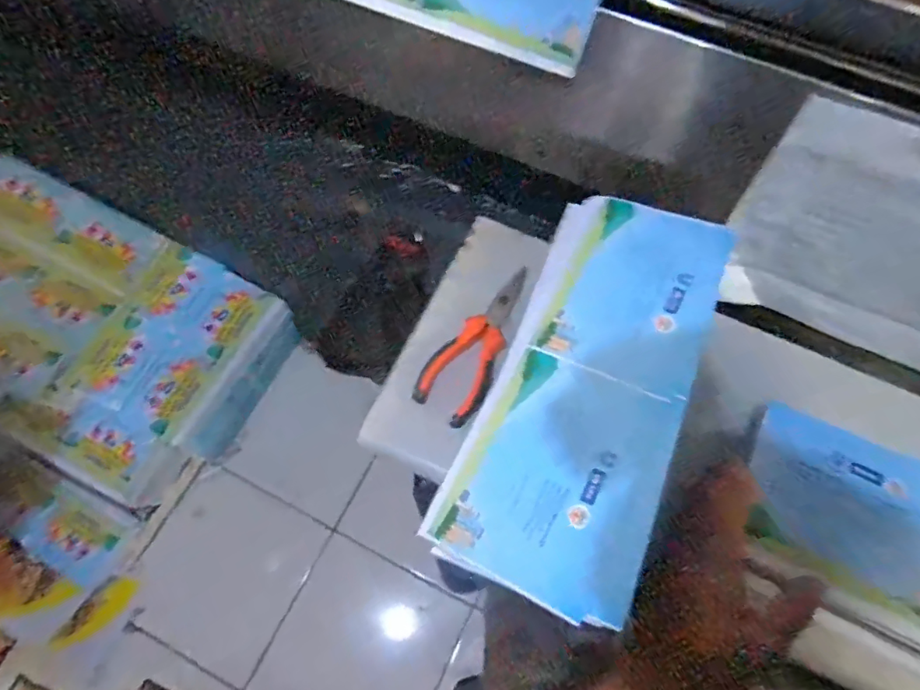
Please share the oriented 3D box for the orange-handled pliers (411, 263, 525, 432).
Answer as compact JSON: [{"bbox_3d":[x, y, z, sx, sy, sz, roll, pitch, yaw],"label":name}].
[{"bbox_3d":[0.019,-0.002,0.456,0.059,0.027,0.142,34,71,12],"label":"orange-handled pliers"}]

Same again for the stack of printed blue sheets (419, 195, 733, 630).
[{"bbox_3d":[0.097,0.023,0.382,0.128,0.031,0.307,23,69,8],"label":"stack of printed blue sheets"}]

